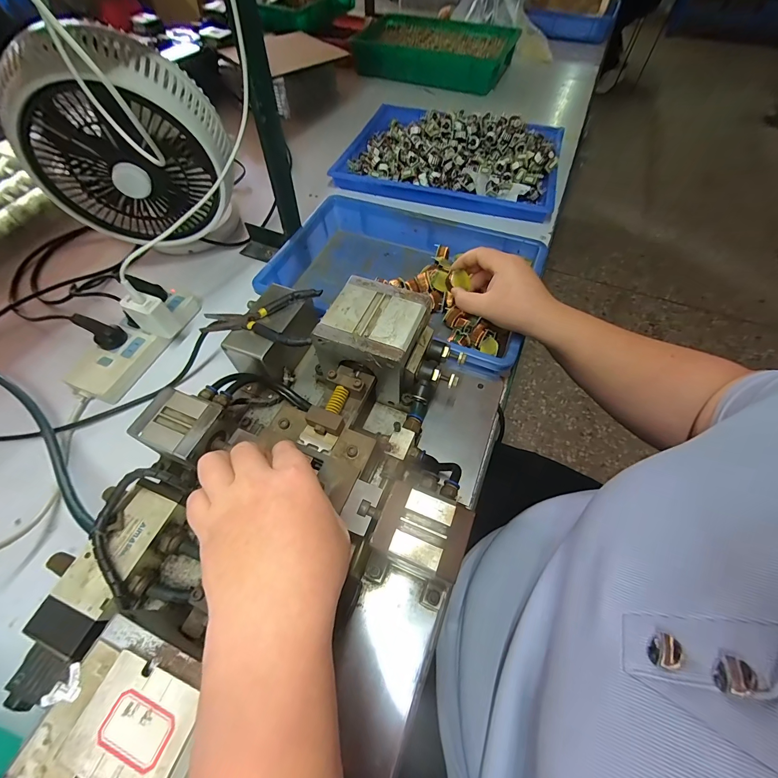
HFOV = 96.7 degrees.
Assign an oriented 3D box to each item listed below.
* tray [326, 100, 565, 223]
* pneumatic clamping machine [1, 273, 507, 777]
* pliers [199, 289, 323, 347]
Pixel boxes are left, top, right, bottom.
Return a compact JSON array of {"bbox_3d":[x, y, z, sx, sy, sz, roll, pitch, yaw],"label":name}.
[{"bbox_3d":[0.129,-0.502,0.726,0.434,0.076,0.324,18,60,10],"label":"tray"},{"bbox_3d":[-0.078,0.083,0.303,0.280,0.100,0.409,22,61,13],"label":"pneumatic clamping machine"},{"bbox_3d":[-0.139,-0.078,0.377,0.120,0.011,0.074,1,58,0],"label":"pliers"}]

